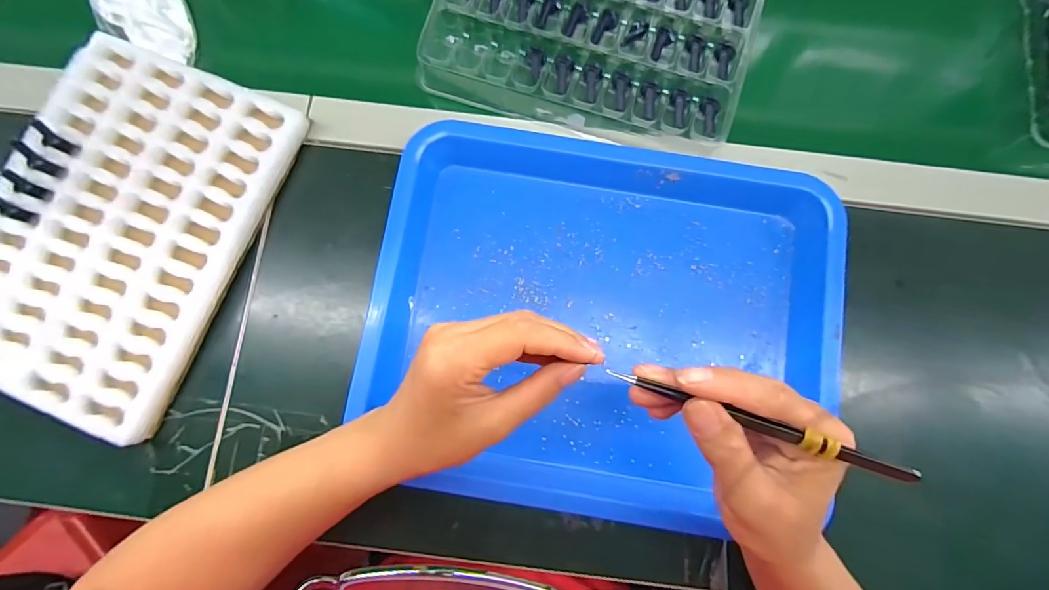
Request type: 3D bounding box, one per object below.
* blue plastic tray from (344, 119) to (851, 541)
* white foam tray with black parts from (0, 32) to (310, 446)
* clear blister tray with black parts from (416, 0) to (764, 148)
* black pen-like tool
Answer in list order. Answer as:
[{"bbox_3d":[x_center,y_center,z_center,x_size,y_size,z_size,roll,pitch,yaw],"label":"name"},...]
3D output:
[{"bbox_3d":[0.056,0.018,0.348,0.324,0.037,0.278,10,80,3],"label":"blue plastic tray"},{"bbox_3d":[-0.310,-0.052,0.366,0.186,0.033,0.269,21,81,5],"label":"white foam tray with black parts"},{"bbox_3d":[0.072,-0.272,0.389,0.249,0.020,0.275,16,80,4],"label":"clear blister tray with black parts"},{"bbox_3d":[0.102,0.057,0.215,0.131,0.013,0.006,18,80,13],"label":"black pen-like tool"}]

